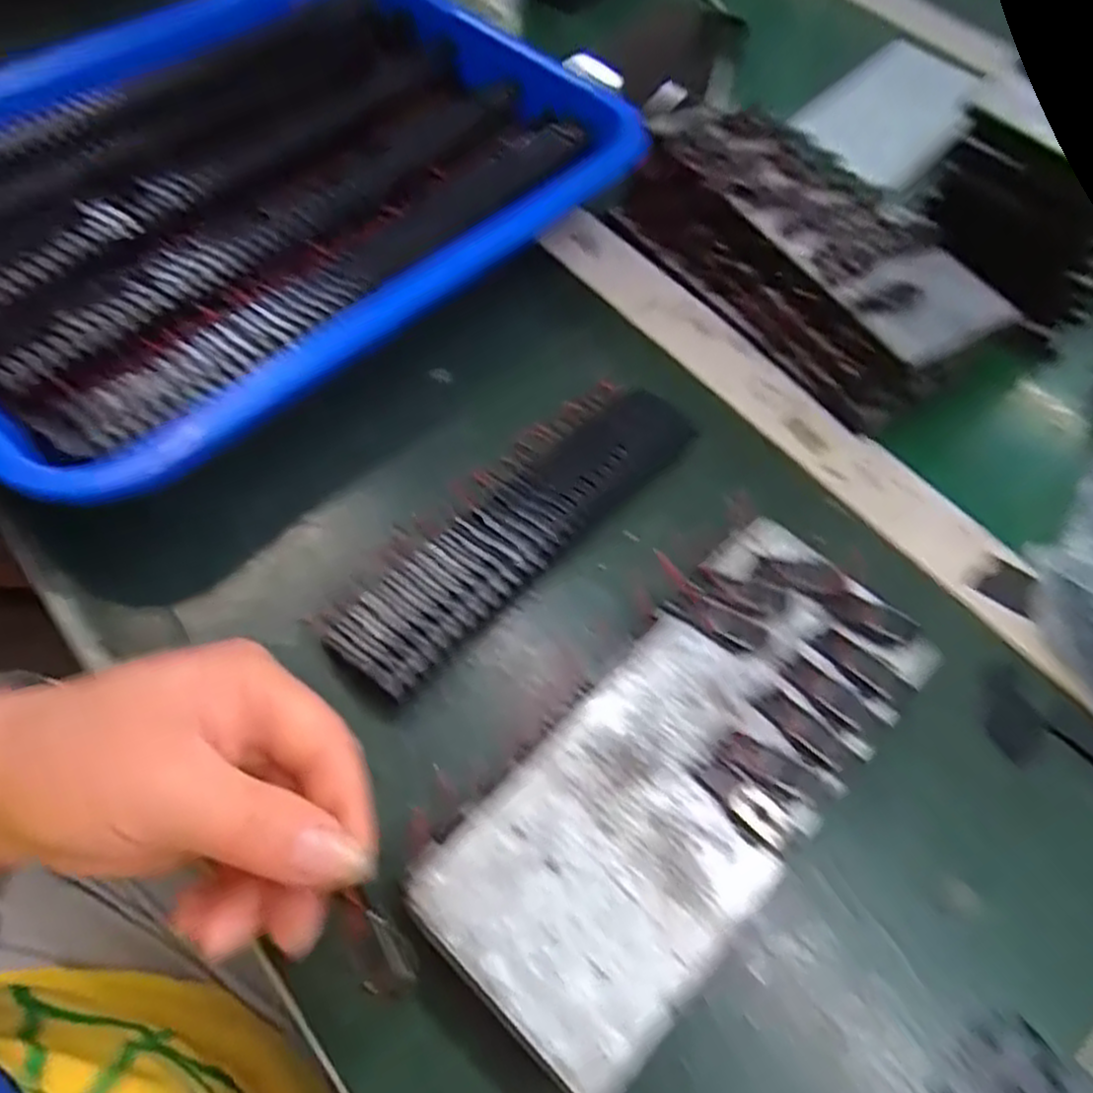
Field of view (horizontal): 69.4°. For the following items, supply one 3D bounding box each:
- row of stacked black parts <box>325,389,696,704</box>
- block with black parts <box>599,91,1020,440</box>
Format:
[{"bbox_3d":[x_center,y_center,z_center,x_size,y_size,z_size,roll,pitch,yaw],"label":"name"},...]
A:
[{"bbox_3d":[-0.008,-0.008,0.335,0.042,0.022,0.184,40,66,18],"label":"row of stacked black parts"},{"bbox_3d":[0.130,-0.151,0.406,0.100,0.046,0.199,-37,68,-21],"label":"block with black parts"}]

